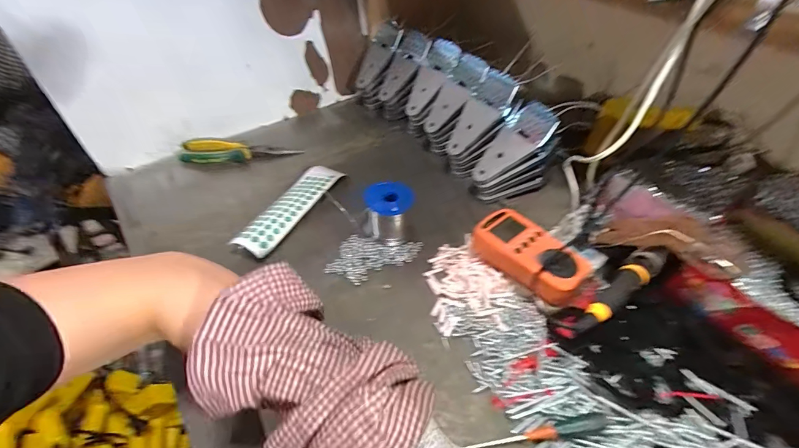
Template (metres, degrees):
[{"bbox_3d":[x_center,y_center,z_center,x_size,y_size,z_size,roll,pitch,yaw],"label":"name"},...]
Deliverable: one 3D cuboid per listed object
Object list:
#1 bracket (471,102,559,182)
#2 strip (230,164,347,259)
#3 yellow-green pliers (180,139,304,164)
[{"bbox_3d":[0.171,-0.120,0.549,0.145,0.020,0.067,-44,53,7],"label":"bracket"},{"bbox_3d":[-0.157,-0.026,0.538,0.060,0.029,0.212,16,47,13],"label":"strip"},{"bbox_3d":[-0.281,-0.134,0.644,0.192,0.020,0.056,-6,46,-9],"label":"yellow-green pliers"}]

